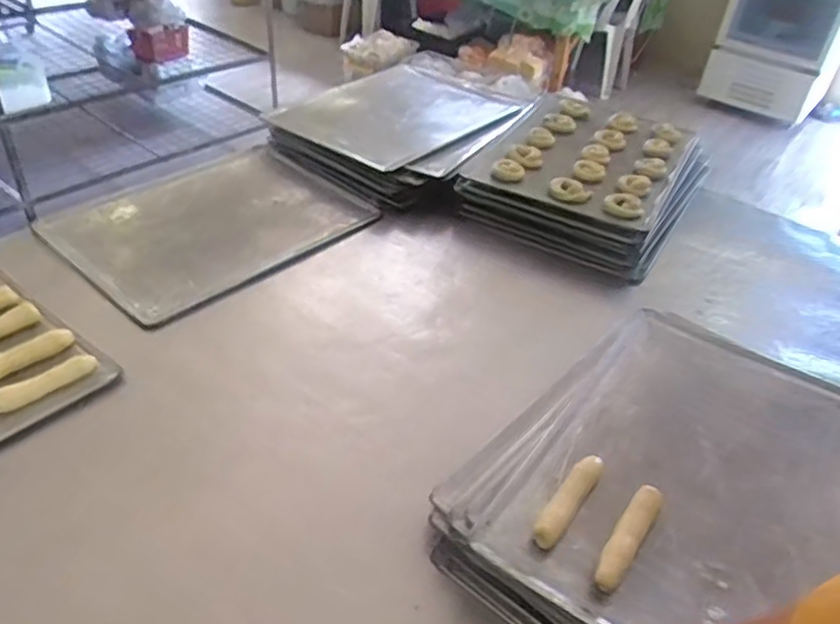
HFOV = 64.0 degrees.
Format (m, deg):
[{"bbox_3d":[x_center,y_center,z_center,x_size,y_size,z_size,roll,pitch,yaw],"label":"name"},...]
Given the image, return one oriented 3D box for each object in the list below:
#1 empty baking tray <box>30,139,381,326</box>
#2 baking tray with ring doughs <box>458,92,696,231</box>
[{"bbox_3d":[-0.339,-0.166,1.103,0.340,0.029,0.458,33,45,30],"label":"empty baking tray"},{"bbox_3d":[0.316,-0.304,1.268,0.338,0.046,0.442,22,40,18],"label":"baking tray with ring doughs"}]

